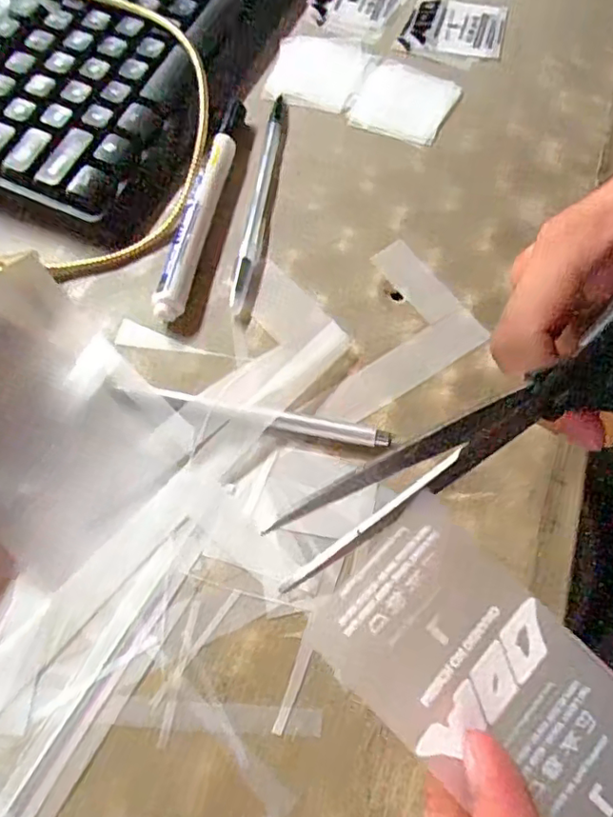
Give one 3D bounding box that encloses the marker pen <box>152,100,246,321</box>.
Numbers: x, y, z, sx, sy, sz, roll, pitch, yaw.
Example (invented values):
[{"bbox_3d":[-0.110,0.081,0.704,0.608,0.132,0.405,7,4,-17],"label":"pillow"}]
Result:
[{"bbox_3d":[-0.054,-0.106,0.300,0.016,0.014,0.140,9,67,5],"label":"marker pen"}]

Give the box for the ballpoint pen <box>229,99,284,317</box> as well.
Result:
[{"bbox_3d":[-0.025,-0.116,0.308,0.009,0.005,0.147,6,66,4],"label":"ballpoint pen"}]

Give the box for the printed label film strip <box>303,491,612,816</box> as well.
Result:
[{"bbox_3d":[0.086,0.105,0.130,0.198,0.007,0.050,41,72,11],"label":"printed label film strip"}]

